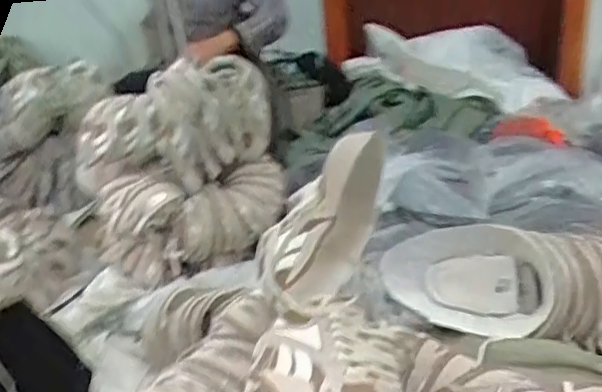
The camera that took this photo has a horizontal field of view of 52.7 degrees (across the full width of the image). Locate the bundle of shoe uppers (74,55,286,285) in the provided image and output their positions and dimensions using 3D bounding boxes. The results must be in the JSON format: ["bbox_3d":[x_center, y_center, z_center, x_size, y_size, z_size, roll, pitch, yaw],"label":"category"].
[{"bbox_3d":[-0.247,-0.072,1.333,0.427,0.393,0.300,-12,25,-14],"label":"bundle of shoe uppers"}]

